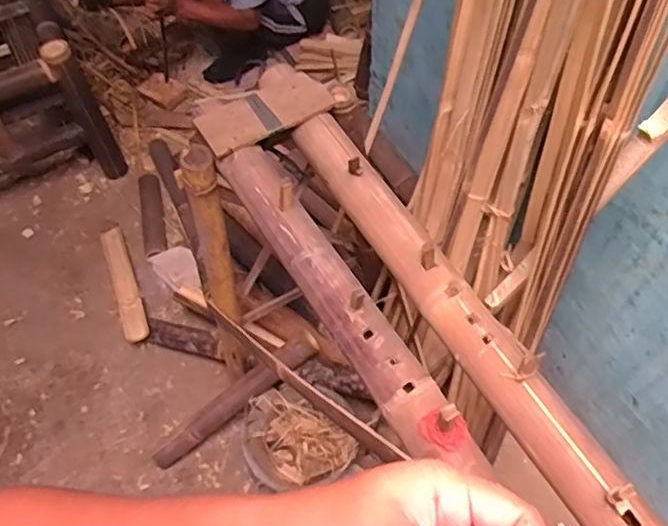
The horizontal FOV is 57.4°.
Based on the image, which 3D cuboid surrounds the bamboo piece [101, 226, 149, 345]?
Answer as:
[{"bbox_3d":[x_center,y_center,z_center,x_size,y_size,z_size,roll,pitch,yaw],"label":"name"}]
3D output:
[{"bbox_3d":[-0.601,0.059,1.744,0.068,0.038,0.439,-21,60,-11],"label":"bamboo piece"}]

